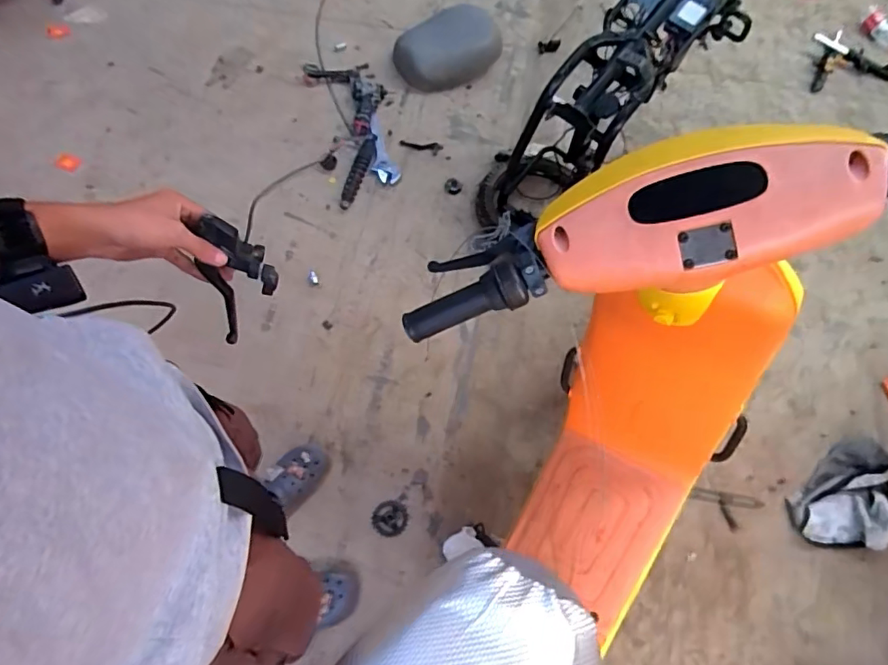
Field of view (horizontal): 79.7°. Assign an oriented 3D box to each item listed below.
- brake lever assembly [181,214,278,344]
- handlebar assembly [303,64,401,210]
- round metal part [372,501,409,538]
[{"bbox_3d":[-0.232,-0.052,0.621,0.075,0.170,0.036,17,41,4],"label":"brake lever assembly"},{"bbox_3d":[-0.277,-0.655,1.700,0.237,0.071,0.519,-16,70,-9],"label":"handlebar assembly"},{"bbox_3d":[-0.134,0.465,1.328,0.087,0.006,0.085,1,69,-3],"label":"round metal part"}]

